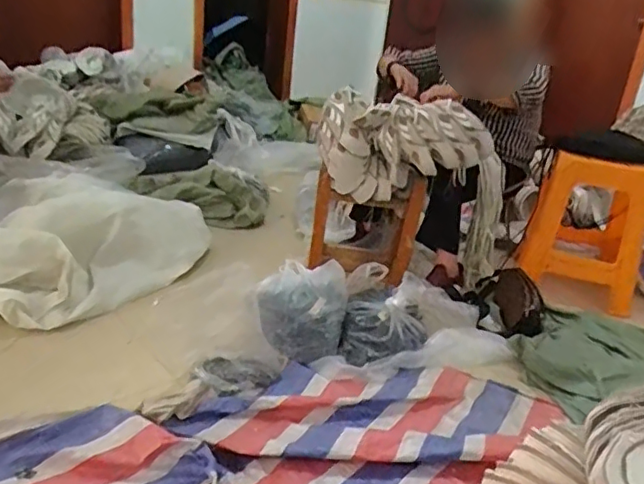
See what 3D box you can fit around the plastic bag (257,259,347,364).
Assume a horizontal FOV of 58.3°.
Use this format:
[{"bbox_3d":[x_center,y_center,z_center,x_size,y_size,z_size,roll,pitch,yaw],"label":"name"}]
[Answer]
[{"bbox_3d":[-0.047,0.159,1.484,0.208,0.133,0.278,9,23,6],"label":"plastic bag"}]

